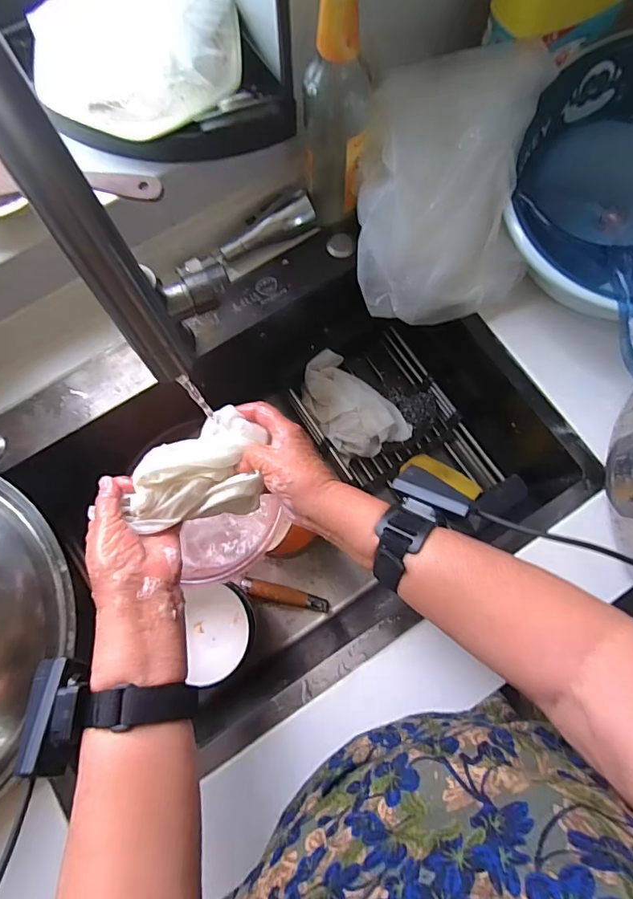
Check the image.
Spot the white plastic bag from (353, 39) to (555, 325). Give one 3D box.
[{"bbox_3d":[0.136,-0.265,0.479,0.174,0.164,0.193,10,76,3],"label":"white plastic bag"}]

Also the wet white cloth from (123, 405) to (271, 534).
[{"bbox_3d":[-0.100,0.027,0.415,0.128,0.055,0.082,-38,79,-9],"label":"wet white cloth"}]

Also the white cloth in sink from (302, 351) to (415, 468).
[{"bbox_3d":[0.045,-0.060,0.645,0.099,0.047,0.157,-35,78,-8],"label":"white cloth in sink"}]

